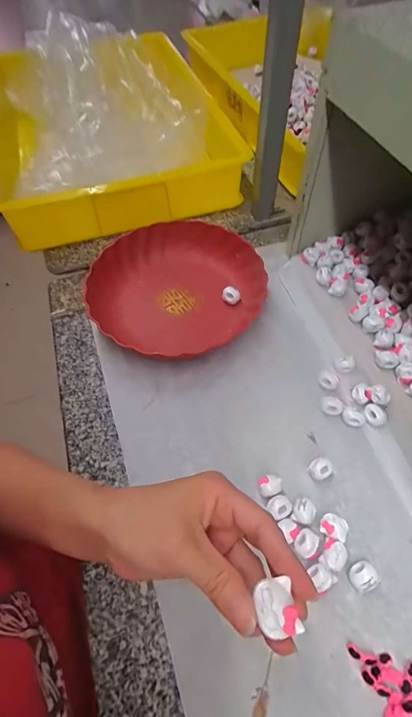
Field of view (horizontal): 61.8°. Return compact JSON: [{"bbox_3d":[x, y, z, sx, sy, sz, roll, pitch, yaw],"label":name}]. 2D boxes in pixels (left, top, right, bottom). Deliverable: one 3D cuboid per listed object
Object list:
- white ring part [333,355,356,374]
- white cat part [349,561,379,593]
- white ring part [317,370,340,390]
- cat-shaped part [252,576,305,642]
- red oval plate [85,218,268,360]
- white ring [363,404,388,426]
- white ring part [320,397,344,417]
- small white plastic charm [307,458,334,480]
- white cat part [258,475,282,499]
[{"bbox_3d":[0.175,0.007,0.435,0.025,0.015,0.018,2,59,4],"label":"white ring part"},{"bbox_3d":[0.144,0.203,0.320,0.024,0.021,0.021,-25,61,-12],"label":"white cat part"},{"bbox_3d":[0.151,0.027,0.424,0.024,0.012,0.021,33,65,20],"label":"white ring part"},{"bbox_3d":[0.036,0.127,0.175,0.020,0.008,0.024,-13,59,-6],"label":"cat-shaped part"},{"bbox_3d":[-0.044,-0.104,0.500,0.239,0.047,0.240,-15,59,-7],"label":"red oval plate"},{"bbox_3d":[0.197,0.066,0.402,0.025,0.011,0.024,14,60,11],"label":"white ring"},{"bbox_3d":[0.149,0.057,0.410,0.026,0.012,0.020,14,60,11],"label":"white ring part"},{"bbox_3d":[0.123,0.120,0.373,0.026,0.021,0.020,-25,61,-12],"label":"small white plastic charm"},{"bbox_3d":[0.067,0.136,0.364,0.023,0.025,0.019,-20,60,-9],"label":"white cat part"}]

